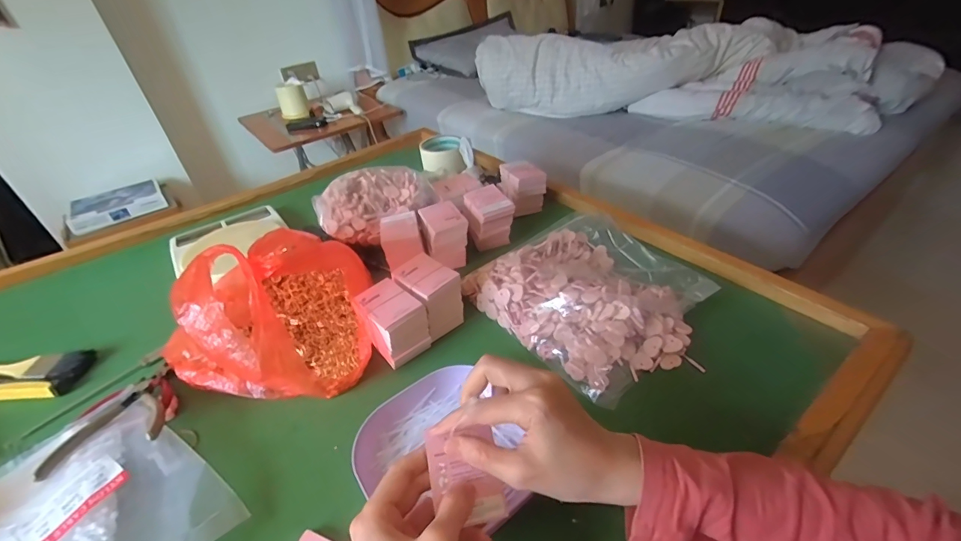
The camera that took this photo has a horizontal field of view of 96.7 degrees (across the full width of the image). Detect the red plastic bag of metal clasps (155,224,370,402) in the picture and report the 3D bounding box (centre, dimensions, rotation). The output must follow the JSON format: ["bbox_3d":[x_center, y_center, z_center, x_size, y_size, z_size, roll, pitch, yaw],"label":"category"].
[{"bbox_3d":[-0.225,0.028,0.431,0.187,0.153,0.182,27,49,34],"label":"red plastic bag of metal clasps"}]

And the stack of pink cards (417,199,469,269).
[{"bbox_3d":[-0.049,-0.049,0.588,0.055,0.062,0.068,-15,39,-11],"label":"stack of pink cards"}]

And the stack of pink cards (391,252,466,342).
[{"bbox_3d":[-0.060,0.027,0.492,0.054,0.057,0.071,-34,46,-30],"label":"stack of pink cards"}]

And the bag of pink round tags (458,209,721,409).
[{"bbox_3d":[0.127,0.021,0.491,0.208,0.046,0.235,-30,45,-28],"label":"bag of pink round tags"}]

